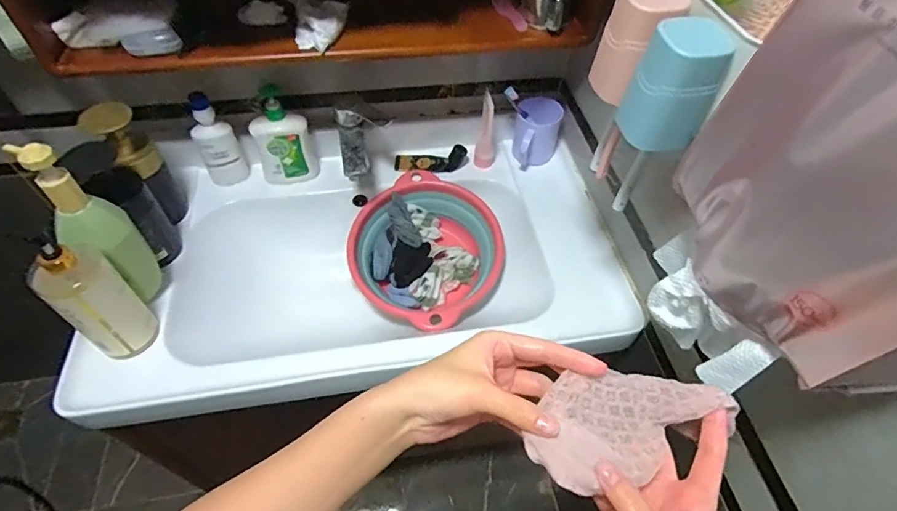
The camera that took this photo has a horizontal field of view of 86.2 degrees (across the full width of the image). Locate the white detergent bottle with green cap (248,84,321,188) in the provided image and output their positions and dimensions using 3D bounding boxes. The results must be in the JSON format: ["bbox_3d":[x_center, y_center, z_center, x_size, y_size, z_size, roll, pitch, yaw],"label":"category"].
[{"bbox_3d":[-0.295,-0.212,0.854,0.096,0.174,0.084,-10,55,-9],"label":"white detergent bottle with green cap"}]

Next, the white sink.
[{"bbox_3d":[-0.134,0.032,0.880,0.798,0.262,0.486,-7,55,-7],"label":"white sink"}]

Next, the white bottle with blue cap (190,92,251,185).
[{"bbox_3d":[-0.408,-0.200,0.836,0.066,0.169,0.066,-27,60,-20],"label":"white bottle with blue cap"}]

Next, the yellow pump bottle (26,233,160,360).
[{"bbox_3d":[-0.442,0.055,0.601,0.069,0.177,0.076,38,61,22],"label":"yellow pump bottle"}]

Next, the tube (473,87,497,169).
[{"bbox_3d":[0.072,-0.229,0.886,0.039,0.148,0.035,6,54,3],"label":"tube"}]

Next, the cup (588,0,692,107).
[{"bbox_3d":[0.177,-0.202,0.457,0.058,0.092,0.065,-24,59,-18],"label":"cup"}]

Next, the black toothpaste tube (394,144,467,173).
[{"bbox_3d":[-0.035,-0.183,0.929,0.141,0.040,0.029,-3,53,12],"label":"black toothpaste tube"}]

